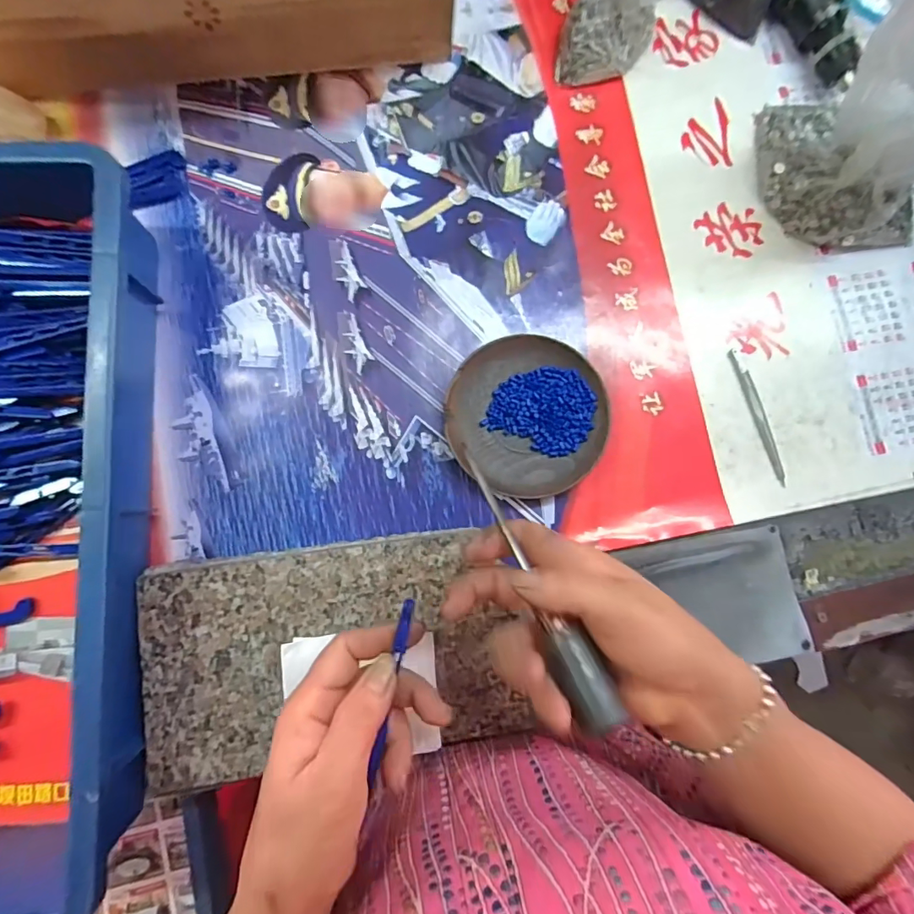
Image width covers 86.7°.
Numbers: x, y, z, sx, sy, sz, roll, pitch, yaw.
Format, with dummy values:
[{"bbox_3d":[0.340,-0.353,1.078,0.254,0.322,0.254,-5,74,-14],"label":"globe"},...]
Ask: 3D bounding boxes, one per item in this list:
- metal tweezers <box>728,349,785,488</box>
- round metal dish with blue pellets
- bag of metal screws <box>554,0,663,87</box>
[{"bbox_3d":[0.227,-0.031,0.364,0.010,0.005,0.106,-18,84,-4],"label":"metal tweezers"},{"bbox_3d":[0.050,-0.030,0.351,0.112,0.016,0.111,0,83,-2],"label":"round metal dish with blue pellets"},{"bbox_3d":[0.118,-0.326,0.359,0.066,0.060,0.073,23,83,1],"label":"bag of metal screws"}]

